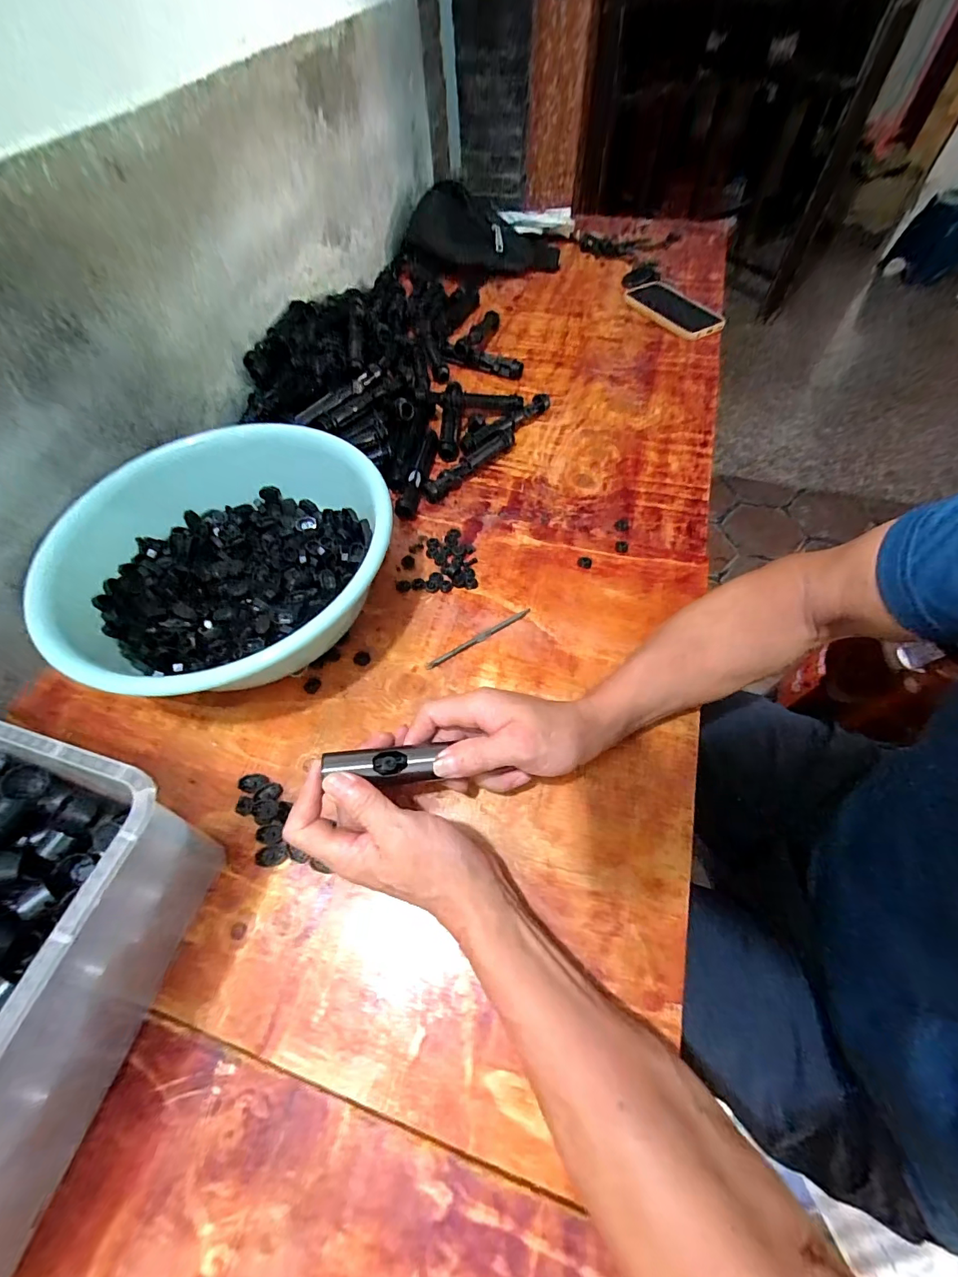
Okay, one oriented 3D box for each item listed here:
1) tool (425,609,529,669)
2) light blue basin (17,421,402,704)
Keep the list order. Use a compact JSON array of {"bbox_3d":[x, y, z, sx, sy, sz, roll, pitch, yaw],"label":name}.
[{"bbox_3d":[0.000,0.000,0.435,0.115,0.005,0.008,-28,62,-14],"label":"tool"},{"bbox_3d":[-0.234,-0.069,0.434,0.282,0.099,0.296,10,60,8],"label":"light blue basin"}]

